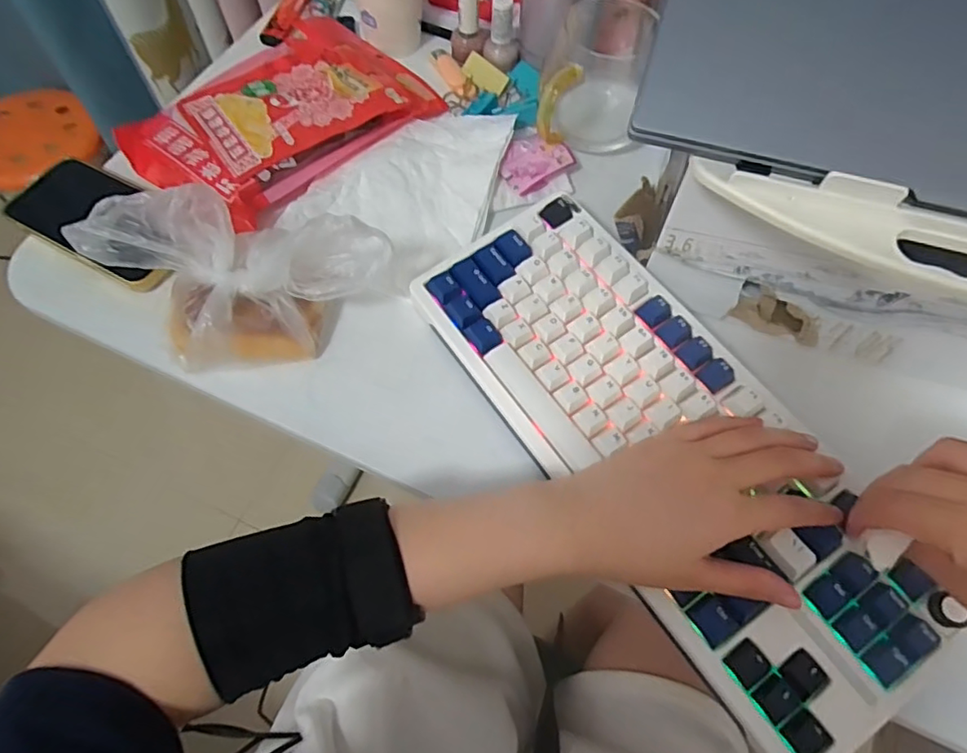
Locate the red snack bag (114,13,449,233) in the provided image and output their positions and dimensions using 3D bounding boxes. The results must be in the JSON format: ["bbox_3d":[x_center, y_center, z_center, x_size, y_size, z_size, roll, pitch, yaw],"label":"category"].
[{"bbox_3d":[-0.169,-0.230,0.486,0.171,0.037,0.234,37,68,16],"label":"red snack bag"}]

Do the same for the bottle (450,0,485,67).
[{"bbox_3d":[-0.014,-0.312,0.516,0.029,0.059,0.030,-1,63,-2],"label":"bottle"}]

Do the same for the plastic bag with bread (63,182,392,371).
[{"bbox_3d":[-0.177,-0.067,0.380,0.211,0.075,0.105,18,64,8],"label":"plastic bag with bread"}]

